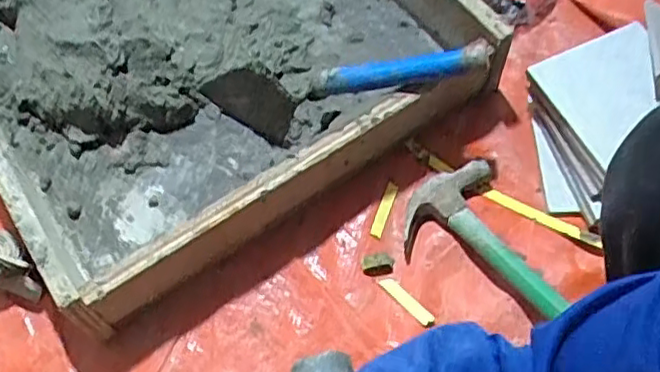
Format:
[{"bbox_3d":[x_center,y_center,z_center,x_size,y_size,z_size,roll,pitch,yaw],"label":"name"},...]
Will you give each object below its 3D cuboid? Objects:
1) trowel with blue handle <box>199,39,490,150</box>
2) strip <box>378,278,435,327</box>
[{"bbox_3d":[0.005,-0.106,0.669,0.303,0.088,0.061,-7,61,21],"label":"trowel with blue handle"},{"bbox_3d":[0.076,0.113,0.642,0.013,0.004,0.065,-42,68,-17],"label":"strip"}]

